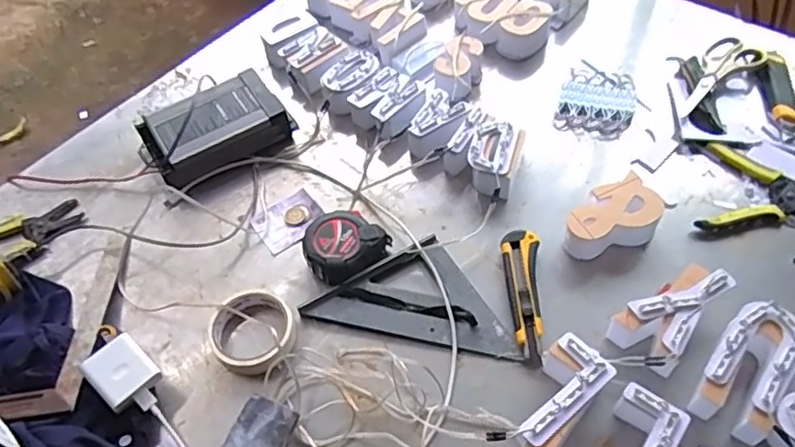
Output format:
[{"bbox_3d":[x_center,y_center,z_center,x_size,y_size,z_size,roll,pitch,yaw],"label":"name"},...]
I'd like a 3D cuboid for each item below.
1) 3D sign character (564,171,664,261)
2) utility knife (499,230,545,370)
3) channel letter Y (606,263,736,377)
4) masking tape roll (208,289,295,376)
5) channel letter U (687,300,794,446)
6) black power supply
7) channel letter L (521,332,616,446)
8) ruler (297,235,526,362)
[{"bbox_3d":[0.238,-0.005,0.686,0.105,0.048,0.074,-27,56,-15],"label":"3D sign character"},{"bbox_3d":[0.134,0.076,0.664,0.040,0.023,0.157,2,54,6],"label":"utility knife"},{"bbox_3d":[0.274,0.092,0.621,0.125,0.049,0.067,-36,59,-21],"label":"channel letter Y"},{"bbox_3d":[-0.151,0.117,0.652,0.087,0.025,0.093,-2,53,3],"label":"masking tape roll"},{"bbox_3d":[0.334,0.138,0.584,0.069,0.053,0.126,32,62,25],"label":"channel letter U"},{"bbox_3d":[-0.241,-0.124,0.818,0.180,0.052,0.120,-30,57,-17],"label":"black power supply"},{"bbox_3d":[0.144,0.165,0.577,0.061,0.052,0.120,35,63,27],"label":"channel letter L"},{"bbox_3d":[0.024,0.072,0.676,0.225,0.016,0.112,10,55,12],"label":"ruler"}]

